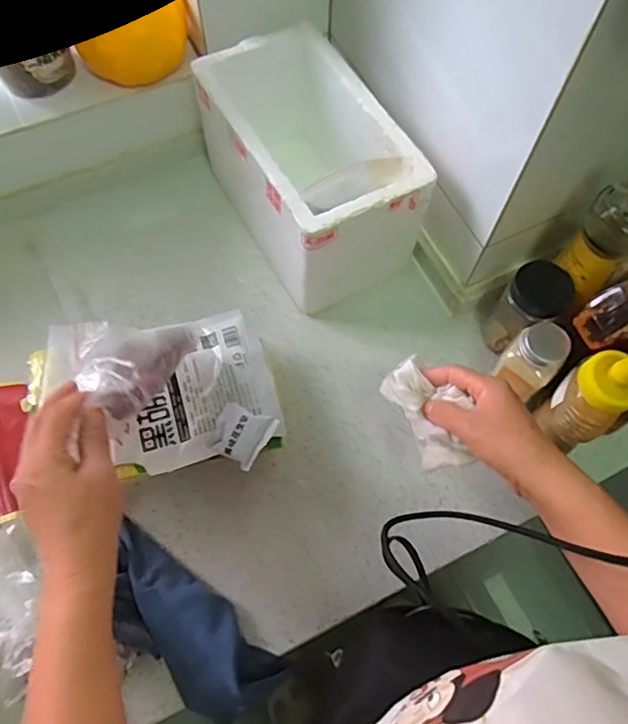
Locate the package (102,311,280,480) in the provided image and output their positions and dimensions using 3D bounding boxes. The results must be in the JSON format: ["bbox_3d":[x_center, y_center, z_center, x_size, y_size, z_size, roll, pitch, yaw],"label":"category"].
[{"bbox_3d":[-0.121,0.024,0.549,0.153,0.025,0.141,-17,68,-9],"label":"package"}]

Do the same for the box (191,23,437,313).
[{"bbox_3d":[-0.006,-0.211,0.644,0.149,0.169,0.257,-27,70,-13],"label":"box"}]

